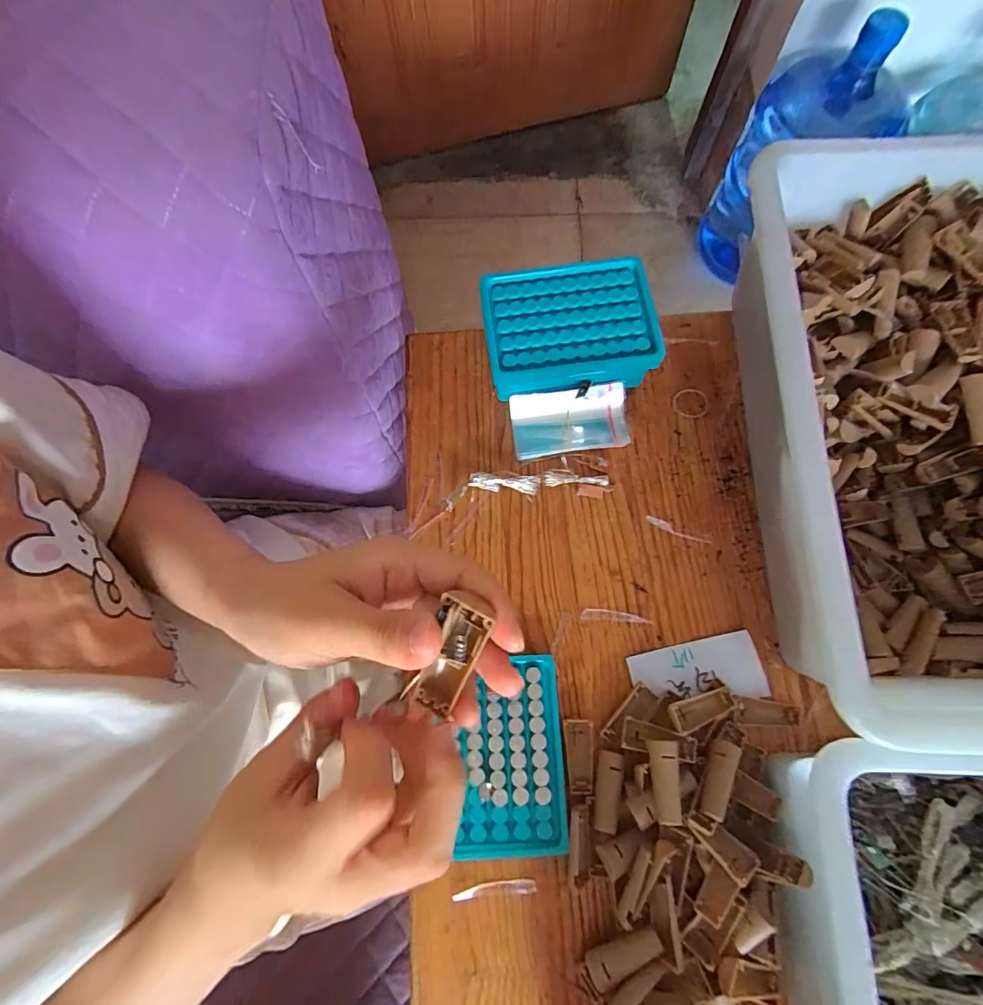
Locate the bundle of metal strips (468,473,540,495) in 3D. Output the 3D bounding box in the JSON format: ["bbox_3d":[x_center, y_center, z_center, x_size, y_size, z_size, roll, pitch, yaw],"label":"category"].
[{"bbox_3d":[0.011,-0.017,0.410,0.060,0.011,0.014,3,75,2],"label":"bundle of metal strips"}]

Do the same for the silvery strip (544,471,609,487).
[{"bbox_3d":[0.074,-0.019,0.410,0.055,0.006,0.012,3,75,2],"label":"silvery strip"}]

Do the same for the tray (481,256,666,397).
[{"bbox_3d":[0.063,-0.137,0.409,0.133,0.083,0.096,-8,75,-1],"label":"tray"}]

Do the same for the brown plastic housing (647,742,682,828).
[{"bbox_3d":[0.119,0.189,0.318,0.019,0.008,0.048,-2,75,1],"label":"brown plastic housing"}]

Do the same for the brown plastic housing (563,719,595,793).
[{"bbox_3d":[0.067,0.188,0.351,0.021,0.011,0.049,-4,75,0],"label":"brown plastic housing"}]

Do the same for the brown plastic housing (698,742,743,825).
[{"bbox_3d":[0.154,0.188,0.320,0.017,0.010,0.049,15,59,31],"label":"brown plastic housing"}]

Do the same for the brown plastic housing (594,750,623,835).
[{"bbox_3d":[0.084,0.207,0.338,0.017,0.011,0.050,9,75,4],"label":"brown plastic housing"}]

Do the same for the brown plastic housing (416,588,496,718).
[{"bbox_3d":[-0.015,0.057,0.179,0.019,0.014,0.048,21,115,7],"label":"brown plastic housing"}]

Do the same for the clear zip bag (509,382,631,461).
[{"bbox_3d":[0.069,-0.072,0.420,0.101,0.011,0.055,-6,99,4],"label":"clear zip bag"}]

